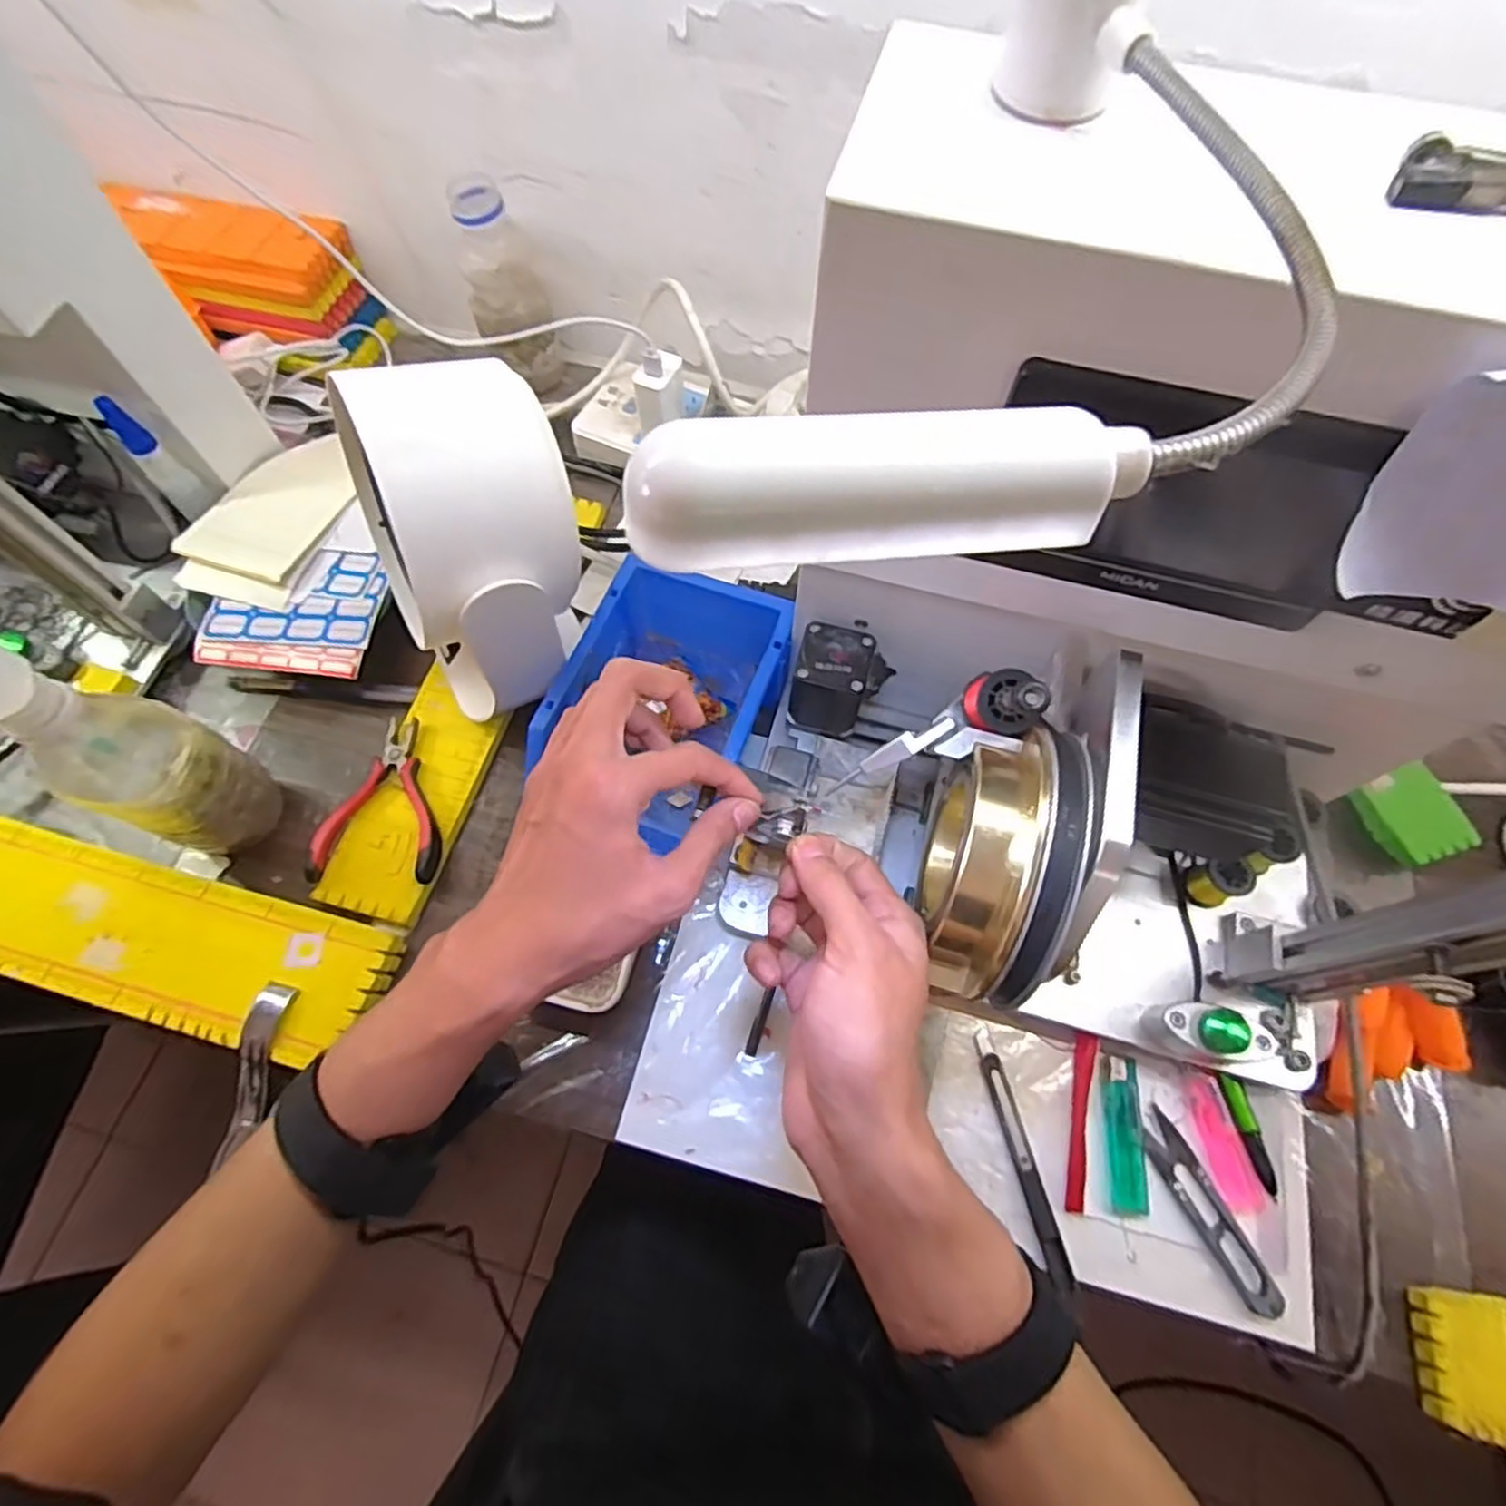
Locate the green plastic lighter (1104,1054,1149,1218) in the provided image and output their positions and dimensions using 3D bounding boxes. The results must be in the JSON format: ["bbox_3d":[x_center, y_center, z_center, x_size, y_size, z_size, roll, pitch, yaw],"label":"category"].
[{"bbox_3d":[0.211,0.214,0.406,0.023,0.008,0.079,7,65,3],"label":"green plastic lighter"}]

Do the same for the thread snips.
[{"bbox_3d":[0.249,0.250,0.395,0.022,0.013,0.099,-20,67,-10],"label":"thread snips"}]

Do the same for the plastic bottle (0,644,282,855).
[{"bbox_3d":[-0.349,-0.002,0.394,0.063,0.231,0.062,17,66,7],"label":"plastic bottle"}]

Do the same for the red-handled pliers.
[{"bbox_3d":[-0.240,0.028,0.477,0.078,0.013,0.114,0,63,2],"label":"red-handled pliers"}]

